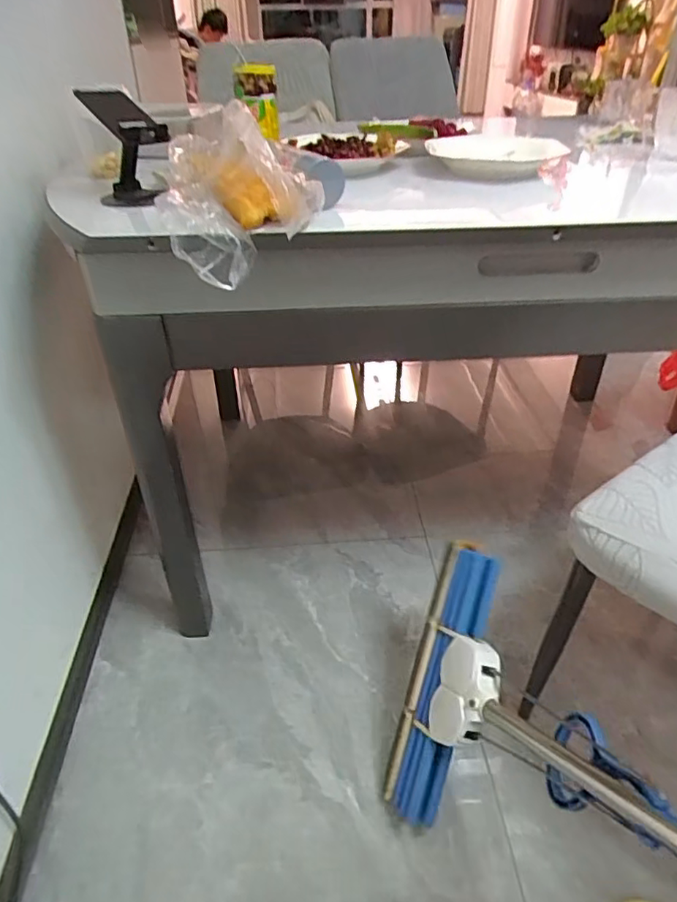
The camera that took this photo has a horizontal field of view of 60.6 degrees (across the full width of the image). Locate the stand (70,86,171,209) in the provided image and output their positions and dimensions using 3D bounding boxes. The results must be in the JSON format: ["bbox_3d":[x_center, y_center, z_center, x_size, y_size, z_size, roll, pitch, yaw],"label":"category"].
[{"bbox_3d":[-0.258,-0.376,0.719,0.095,0.121,0.105,-10,38,-11],"label":"stand"}]

